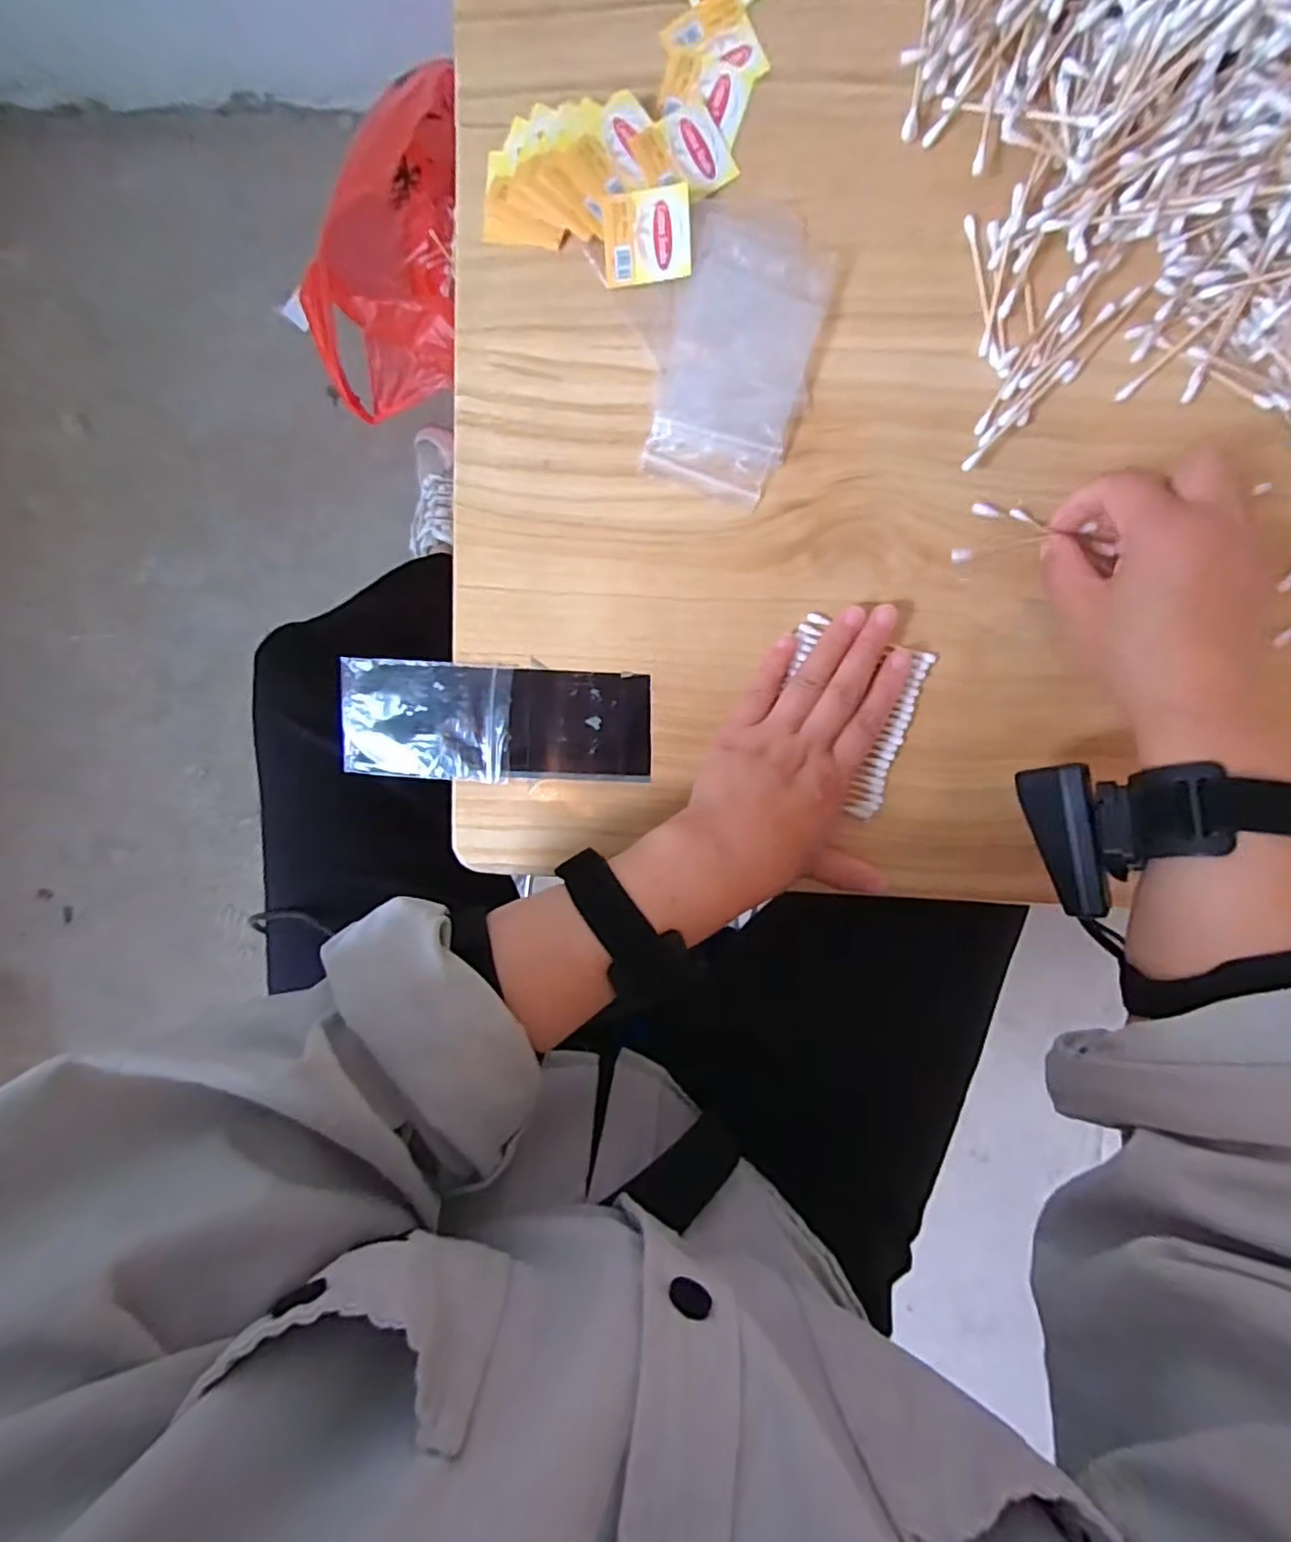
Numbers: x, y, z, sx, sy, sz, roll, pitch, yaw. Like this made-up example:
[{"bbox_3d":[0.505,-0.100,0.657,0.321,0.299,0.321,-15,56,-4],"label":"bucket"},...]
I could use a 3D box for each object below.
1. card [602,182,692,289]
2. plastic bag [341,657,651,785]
[{"bbox_3d":[0.001,-0.266,0.323,0.042,0.004,0.040,0,109,10],"label":"card"},{"bbox_3d":[-0.087,-0.026,0.367,0.176,0.007,0.065,3,98,4],"label":"plastic bag"}]

